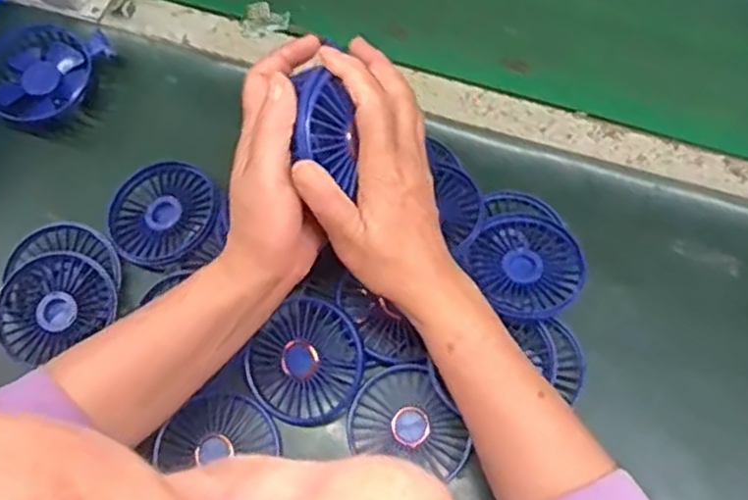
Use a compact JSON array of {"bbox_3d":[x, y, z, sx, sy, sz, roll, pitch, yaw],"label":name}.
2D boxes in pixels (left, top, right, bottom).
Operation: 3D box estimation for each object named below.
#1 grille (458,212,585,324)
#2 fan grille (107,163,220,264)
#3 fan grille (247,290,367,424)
[{"bbox_3d":[0.113,0.009,0.544,0.081,0.021,0.080,0,70,1],"label":"grille"},{"bbox_3d":[-0.169,-0.029,0.590,0.085,0.020,0.082,0,70,1],"label":"fan grille"},{"bbox_3d":[-0.049,0.081,0.532,0.083,0.020,0.086,-2,80,11],"label":"fan grille"}]

